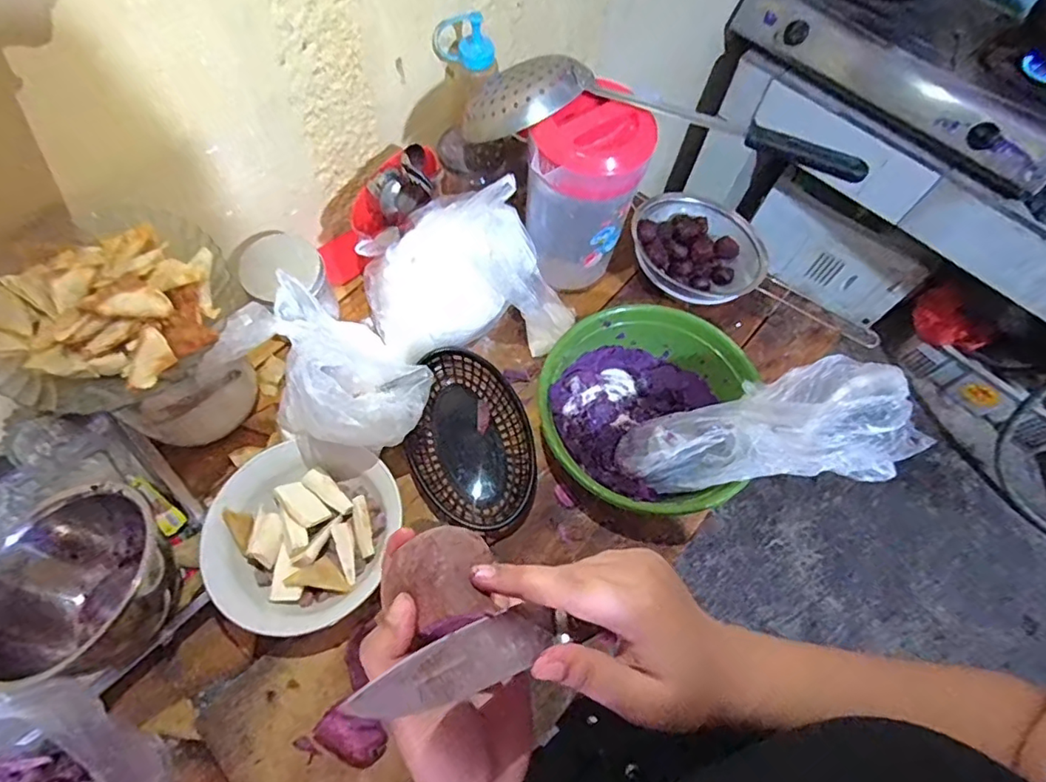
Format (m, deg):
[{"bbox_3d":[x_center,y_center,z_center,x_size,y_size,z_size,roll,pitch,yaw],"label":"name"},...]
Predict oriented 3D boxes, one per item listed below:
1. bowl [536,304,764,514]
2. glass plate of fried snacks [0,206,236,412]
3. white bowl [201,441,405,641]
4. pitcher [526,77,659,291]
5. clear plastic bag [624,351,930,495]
[{"bbox_3d":[0.126,0.022,0.628,0.211,0.088,0.226,1,64,-3],"label":"bowl"},{"bbox_3d":[-0.329,-0.074,0.447,0.180,0.042,0.178,1,64,-3],"label":"glass plate of fried snacks"},{"bbox_3d":[-0.222,0.144,0.566,0.171,0.058,0.175,22,65,7],"label":"white bowl"},{"bbox_3d":[0.067,-0.218,0.648,0.109,0.214,0.108,22,65,7],"label":"pitcher"},{"bbox_3d":[0.231,0.040,0.562,0.268,0.058,0.112,-14,62,22],"label":"clear plastic bag"}]

